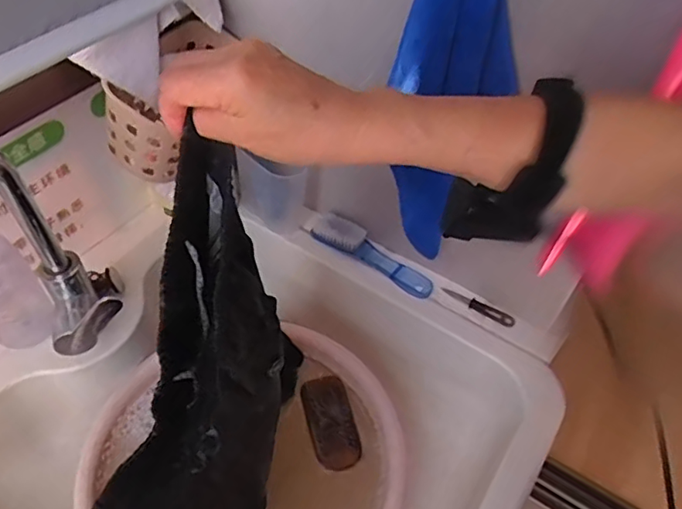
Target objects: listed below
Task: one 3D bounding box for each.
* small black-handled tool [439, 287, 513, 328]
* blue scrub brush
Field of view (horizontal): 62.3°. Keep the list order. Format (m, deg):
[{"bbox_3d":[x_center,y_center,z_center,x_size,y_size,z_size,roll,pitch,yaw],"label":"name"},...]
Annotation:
[{"bbox_3d":[0.183,0.066,0.748,0.099,0.007,0.020,29,54,20],"label":"small black-handled tool"},{"bbox_3d":[0.042,0.002,0.780,0.182,0.028,0.049,34,56,23],"label":"blue scrub brush"}]

